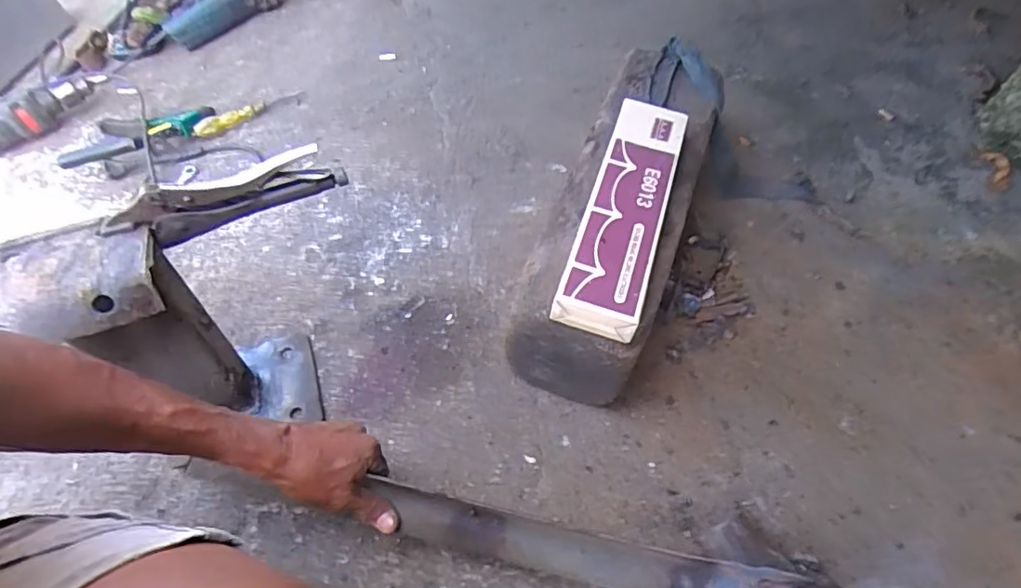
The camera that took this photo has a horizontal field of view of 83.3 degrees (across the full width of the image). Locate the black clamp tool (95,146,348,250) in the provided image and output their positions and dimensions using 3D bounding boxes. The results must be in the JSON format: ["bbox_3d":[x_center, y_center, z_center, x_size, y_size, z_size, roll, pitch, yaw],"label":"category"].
[{"bbox_3d":[-0.259,-0.088,0.527,0.208,0.059,0.019,-17,57,-14],"label":"black clamp tool"}]

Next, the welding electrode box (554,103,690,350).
[{"bbox_3d":[0.125,-0.096,0.621,0.078,0.040,0.304,16,55,9],"label":"welding electrode box"}]

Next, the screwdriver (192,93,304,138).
[{"bbox_3d":[-0.442,-0.304,0.972,0.181,0.028,0.037,-27,60,-20],"label":"screwdriver"}]

